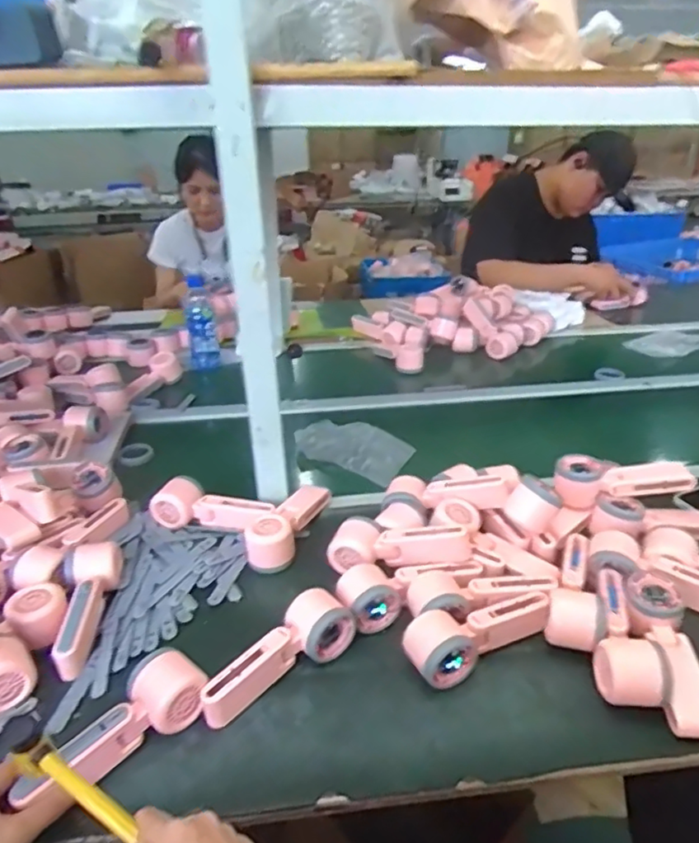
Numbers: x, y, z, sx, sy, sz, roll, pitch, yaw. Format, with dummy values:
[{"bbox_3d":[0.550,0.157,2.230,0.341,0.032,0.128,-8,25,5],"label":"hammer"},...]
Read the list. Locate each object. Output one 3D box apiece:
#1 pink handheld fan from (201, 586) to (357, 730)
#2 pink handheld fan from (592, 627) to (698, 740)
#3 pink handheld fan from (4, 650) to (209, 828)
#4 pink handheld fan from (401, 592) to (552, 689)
[{"bbox_3d":[-0.074,0.235,0.609,0.169,0.055,0.054,-20,32,-33],"label":"pink handheld fan"},{"bbox_3d":[0.298,0.243,0.587,0.109,0.048,0.115,3,27,7],"label":"pink handheld fan"},{"bbox_3d":[-0.202,0.265,0.521,0.153,0.049,0.060,-27,37,-36],"label":"pink handheld fan"},{"bbox_3d":[0.137,0.221,0.634,0.171,0.047,0.061,-15,30,-26],"label":"pink handheld fan"}]

